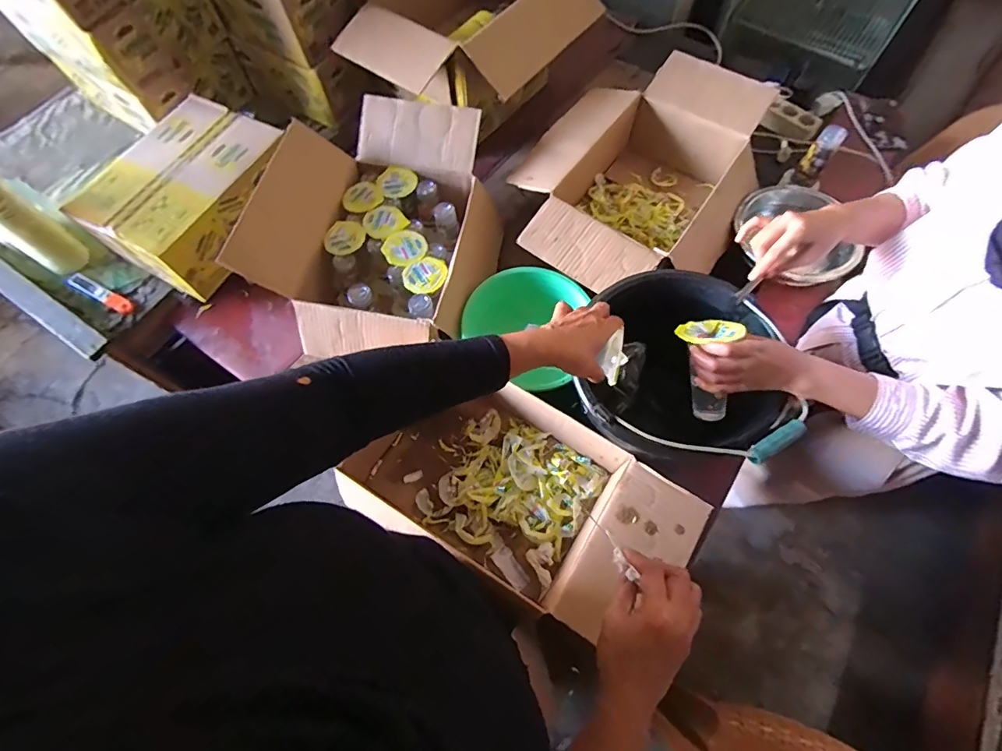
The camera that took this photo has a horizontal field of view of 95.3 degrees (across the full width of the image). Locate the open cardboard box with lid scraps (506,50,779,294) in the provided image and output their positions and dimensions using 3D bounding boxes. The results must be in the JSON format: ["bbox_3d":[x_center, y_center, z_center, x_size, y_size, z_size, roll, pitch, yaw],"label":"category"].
[{"bbox_3d":[0.265,-0.378,0.919,0.403,0.195,0.530,35,71,15],"label":"open cardboard box with lid scraps"}]

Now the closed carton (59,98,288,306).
[{"bbox_3d":[-0.601,-0.355,0.903,0.254,0.159,0.342,29,69,13],"label":"closed carton"}]

